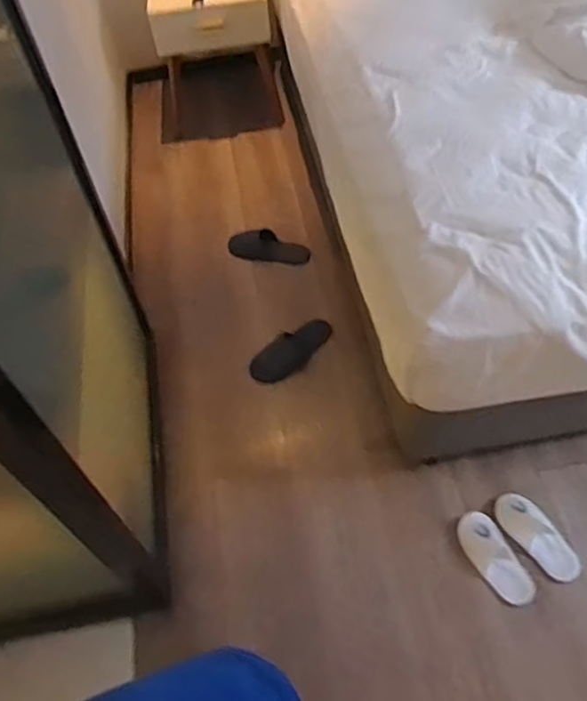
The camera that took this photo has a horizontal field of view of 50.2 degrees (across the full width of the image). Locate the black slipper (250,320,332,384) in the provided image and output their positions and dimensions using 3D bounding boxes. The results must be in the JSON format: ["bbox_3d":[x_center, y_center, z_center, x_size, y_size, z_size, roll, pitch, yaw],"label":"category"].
[{"bbox_3d":[-0.003,0.000,1.763,0.272,0.029,0.117,-38,63,-22],"label":"black slipper"}]

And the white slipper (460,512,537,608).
[{"bbox_3d":[0.449,0.467,1.404,0.087,0.035,0.217,-26,59,-15],"label":"white slipper"}]

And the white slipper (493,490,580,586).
[{"bbox_3d":[0.553,0.432,1.442,0.099,0.049,0.222,-27,56,-14],"label":"white slipper"}]

